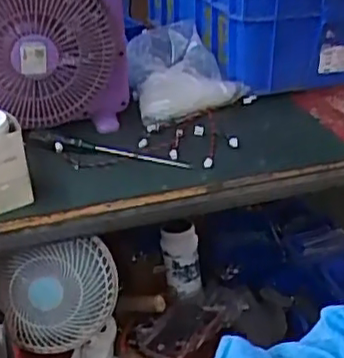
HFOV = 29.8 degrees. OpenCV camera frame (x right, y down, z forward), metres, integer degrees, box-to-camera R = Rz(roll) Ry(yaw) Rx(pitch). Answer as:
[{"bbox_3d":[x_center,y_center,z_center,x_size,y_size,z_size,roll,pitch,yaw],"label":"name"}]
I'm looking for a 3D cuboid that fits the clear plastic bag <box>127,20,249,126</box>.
[{"bbox_3d":[0.014,-0.197,1.147,0.175,0.124,0.155,-16,32,-21],"label":"clear plastic bag"}]

